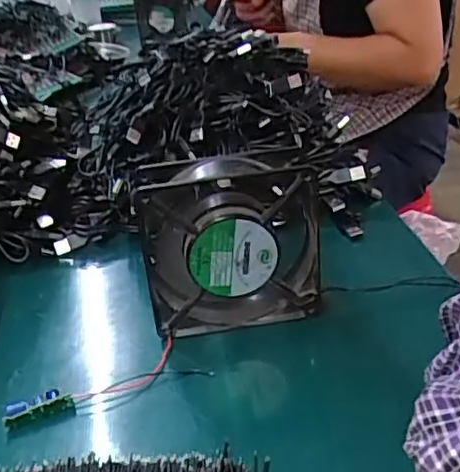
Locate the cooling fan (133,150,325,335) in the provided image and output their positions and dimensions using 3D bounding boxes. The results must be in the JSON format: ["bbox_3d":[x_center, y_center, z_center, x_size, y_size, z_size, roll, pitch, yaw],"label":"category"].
[{"bbox_3d":[0.000,0.006,0.440,0.117,0.120,0.043,-8,28,-3],"label":"cooling fan"}]

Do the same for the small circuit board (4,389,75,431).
[{"bbox_3d":[-0.121,0.108,0.391,0.042,0.015,0.012,-17,30,-20],"label":"small circuit board"}]

